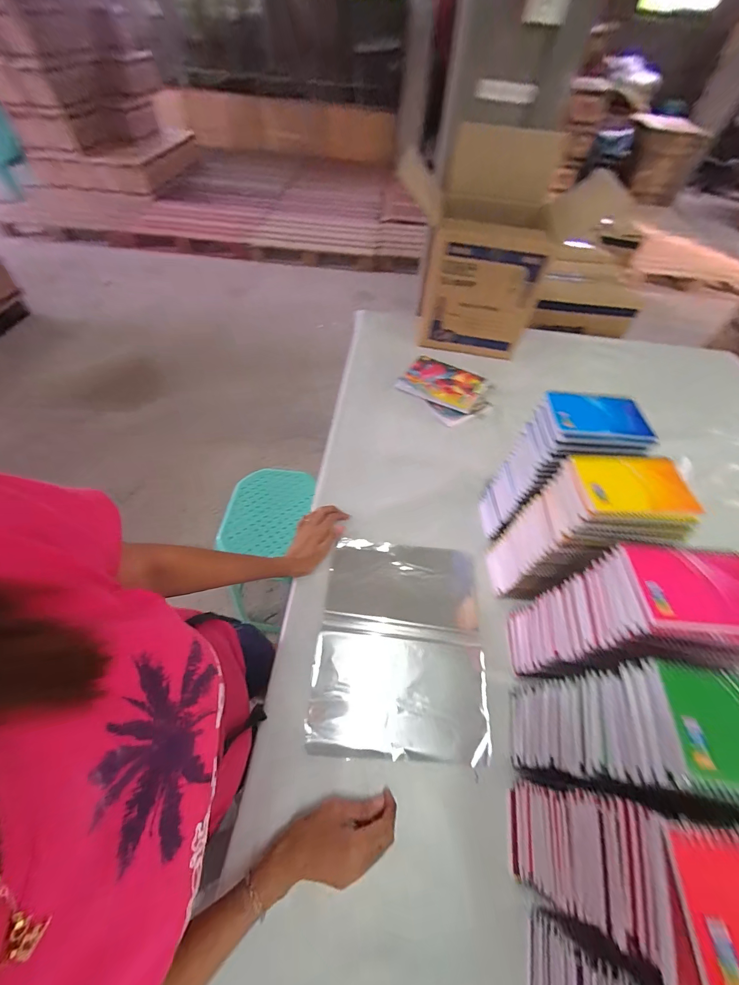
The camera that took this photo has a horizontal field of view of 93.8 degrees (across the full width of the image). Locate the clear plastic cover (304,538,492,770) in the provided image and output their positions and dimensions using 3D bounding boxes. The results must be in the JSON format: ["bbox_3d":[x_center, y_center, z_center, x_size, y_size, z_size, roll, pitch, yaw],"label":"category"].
[{"bbox_3d":[0.051,0.232,0.563,0.257,0.014,0.319,5,55,1],"label":"clear plastic cover"}]

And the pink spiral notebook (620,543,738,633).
[{"bbox_3d":[0.331,0.095,0.347,0.124,0.011,0.086,3,55,-1],"label":"pink spiral notebook"}]

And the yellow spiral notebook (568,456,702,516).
[{"bbox_3d":[0.317,-0.010,0.414,0.127,0.012,0.085,3,55,-1],"label":"yellow spiral notebook"}]

